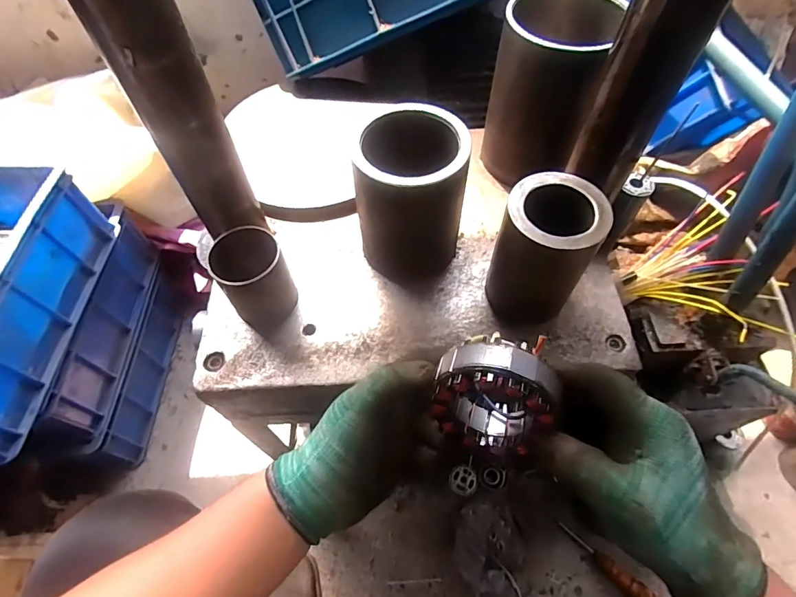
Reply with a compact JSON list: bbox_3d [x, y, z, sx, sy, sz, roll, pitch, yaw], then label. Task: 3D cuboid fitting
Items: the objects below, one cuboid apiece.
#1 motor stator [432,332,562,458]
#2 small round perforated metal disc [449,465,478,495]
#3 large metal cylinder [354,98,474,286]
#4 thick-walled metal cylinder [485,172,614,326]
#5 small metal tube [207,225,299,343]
[{"bbox_3d":[0.064,0.068,0.299,0.072,0.085,0.052,11,60,8],"label":"motor stator"},{"bbox_3d":[0.120,0.334,0.797,0.048,0.012,0.047,0,59,1],"label":"small round perforated metal disc"},{"bbox_3d":[0.015,-0.100,0.455,0.100,0.141,0.084,12,60,8],"label":"large metal cylinder"},{"bbox_3d":[0.139,-0.041,0.427,0.086,0.128,0.089,0,59,1],"label":"thick-walled metal cylinder"},{"bbox_3d":[-0.149,-0.019,0.447,0.064,0.099,0.068,26,63,15],"label":"small metal tube"}]

